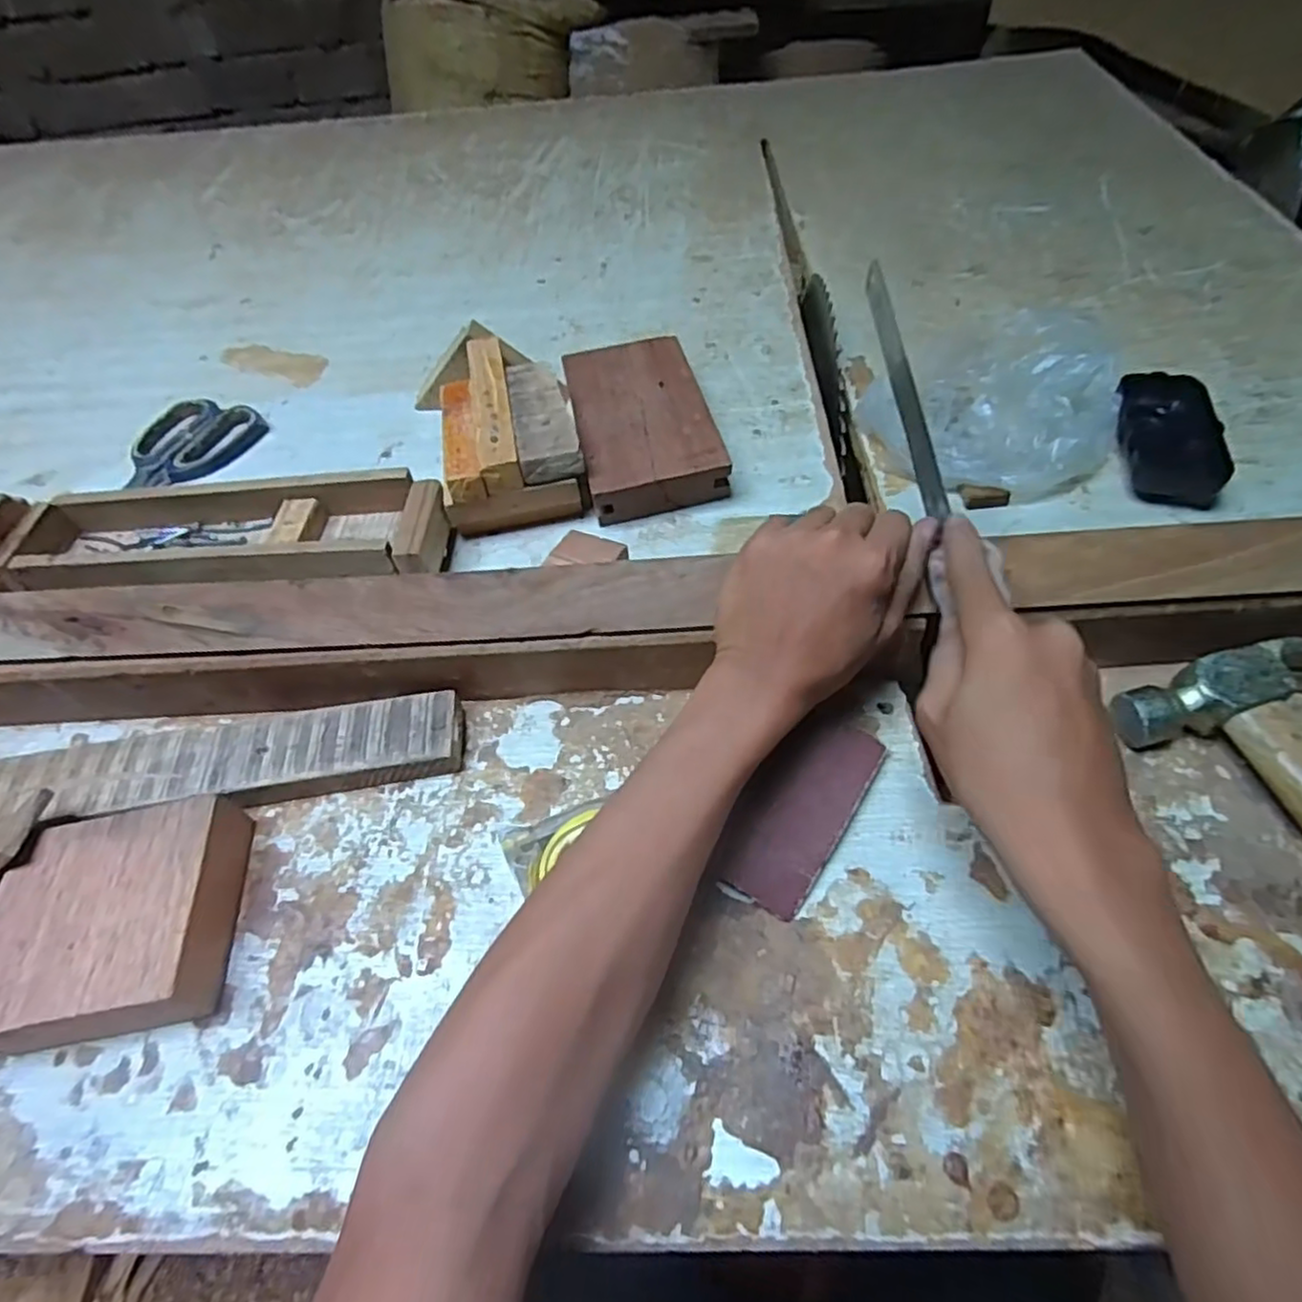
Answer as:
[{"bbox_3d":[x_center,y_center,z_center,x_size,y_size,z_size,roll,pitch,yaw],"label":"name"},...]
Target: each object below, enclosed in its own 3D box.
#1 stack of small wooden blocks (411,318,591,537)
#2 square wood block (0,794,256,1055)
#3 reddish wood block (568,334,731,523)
[{"bbox_3d":[-0.111,-0.164,0.503,0.103,0.060,0.182,-15,54,-6],"label":"stack of small wooden blocks"},{"bbox_3d":[-0.240,0.122,0.315,0.091,0.035,0.092,-11,54,-3],"label":"square wood block"},{"bbox_3d":[-0.006,-0.163,0.506,0.090,0.037,0.166,-11,54,-3],"label":"reddish wood block"}]

